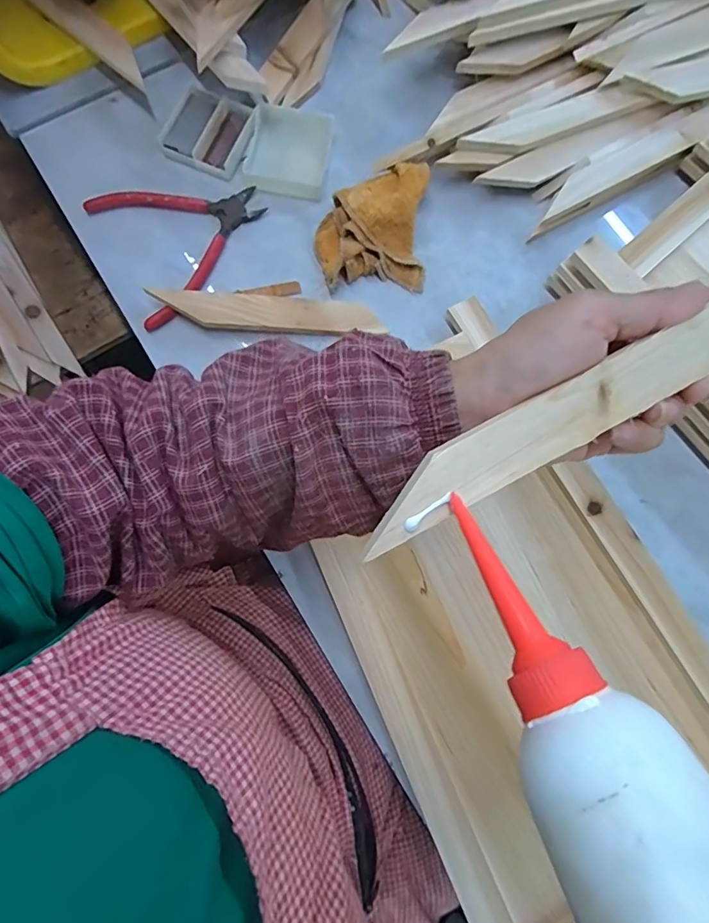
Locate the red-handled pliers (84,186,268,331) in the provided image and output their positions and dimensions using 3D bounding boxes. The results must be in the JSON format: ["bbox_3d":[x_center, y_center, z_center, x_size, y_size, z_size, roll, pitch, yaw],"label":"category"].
[{"bbox_3d":[-0.144,-0.198,0.422,0.135,0.015,0.130,-30,82,-7],"label":"red-handled pliers"}]

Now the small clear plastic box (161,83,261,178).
[{"bbox_3d":[-0.128,-0.296,0.433,0.069,0.014,0.069,21,80,2],"label":"small clear plastic box"}]

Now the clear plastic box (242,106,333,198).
[{"bbox_3d":[-0.058,-0.283,0.438,0.070,0.015,0.082,10,79,0],"label":"clear plastic box"}]

